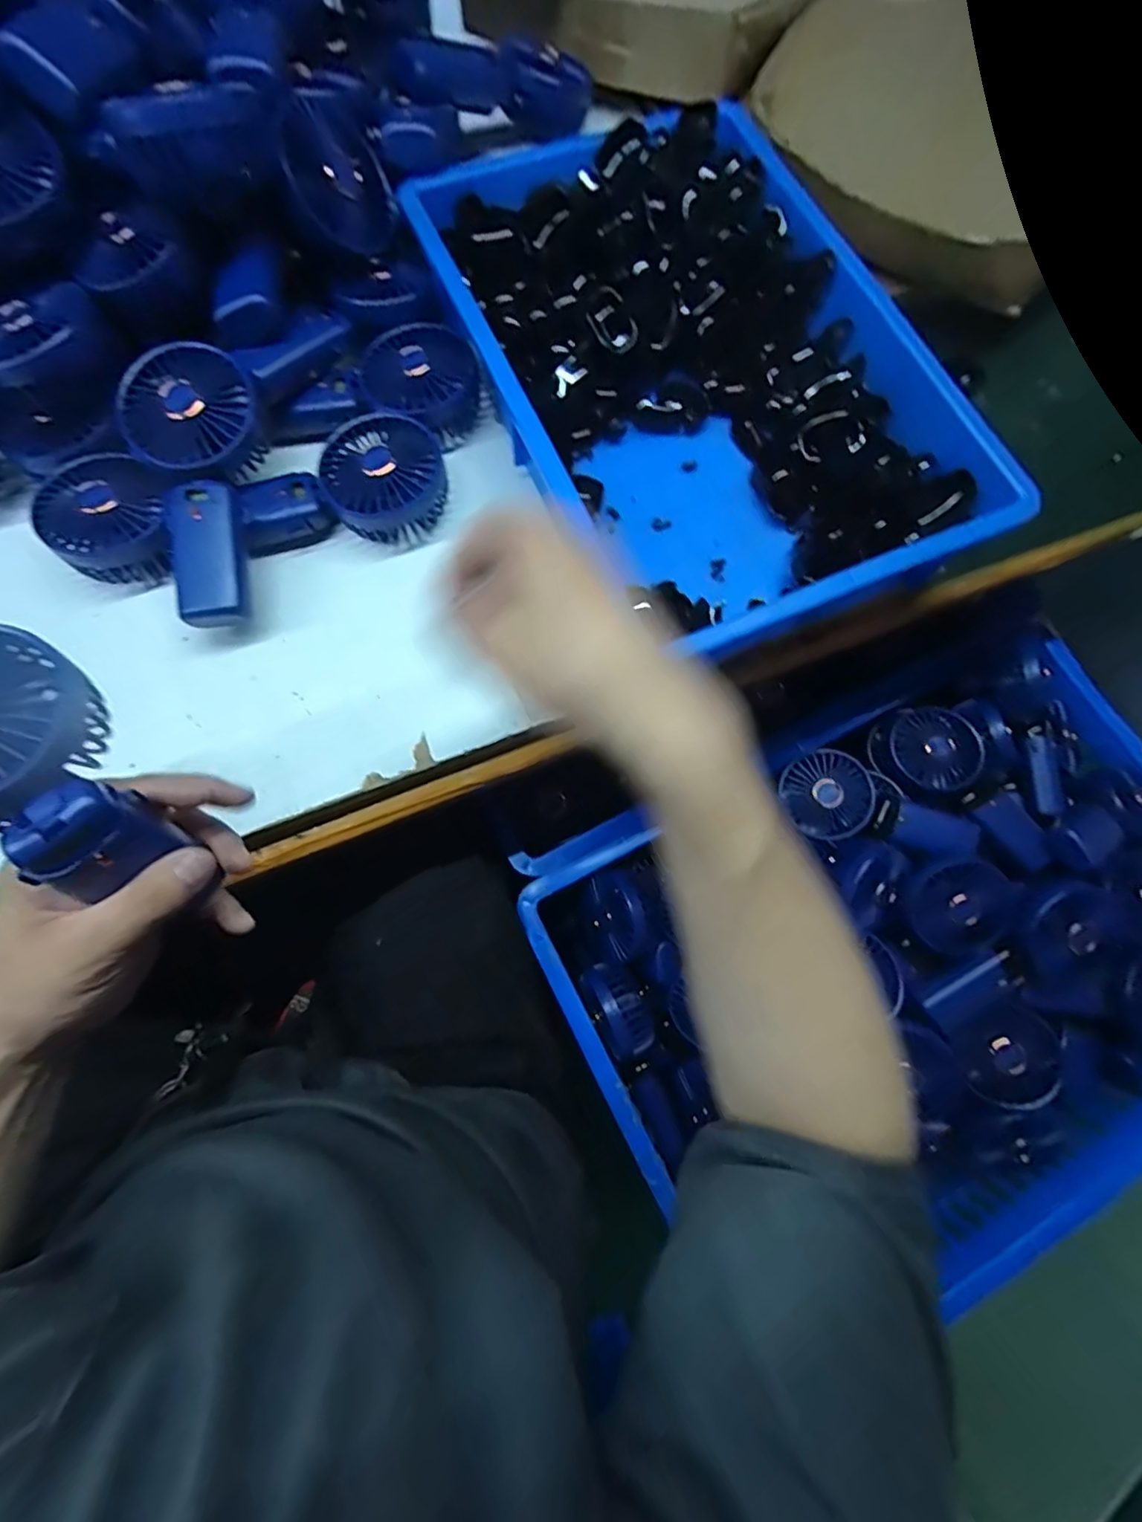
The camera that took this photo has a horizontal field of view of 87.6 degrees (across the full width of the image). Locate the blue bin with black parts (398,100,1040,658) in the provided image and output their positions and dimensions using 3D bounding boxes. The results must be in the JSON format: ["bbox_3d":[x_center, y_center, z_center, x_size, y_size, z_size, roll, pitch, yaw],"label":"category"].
[{"bbox_3d":[0.091,-0.294,0.436,0.288,0.062,0.444,-27,76,-8],"label":"blue bin with black parts"}]

